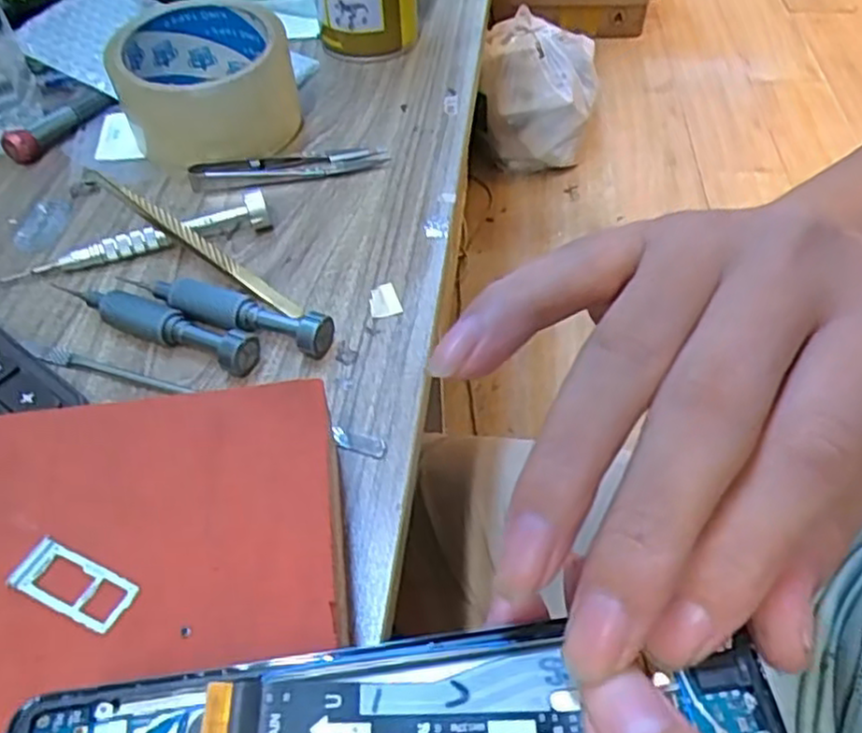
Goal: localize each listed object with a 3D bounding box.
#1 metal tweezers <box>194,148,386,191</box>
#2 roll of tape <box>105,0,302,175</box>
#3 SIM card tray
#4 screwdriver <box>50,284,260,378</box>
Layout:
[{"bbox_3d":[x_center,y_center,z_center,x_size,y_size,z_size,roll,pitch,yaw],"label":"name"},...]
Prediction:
[{"bbox_3d":[-0.076,-0.108,0.400,0.104,0.005,0.021,-11,49,-9],"label":"metal tweezers"},{"bbox_3d":[-0.127,-0.163,0.421,0.093,0.052,0.090,-14,50,-12],"label":"roll of tape"},{"bbox_3d":[-0.098,0.059,0.202,0.035,0.004,0.015,20,52,19],"label":"SIM card tray"},{"bbox_3d":[-0.117,-0.021,0.318,0.104,0.019,0.018,20,51,18],"label":"screwdriver"}]

